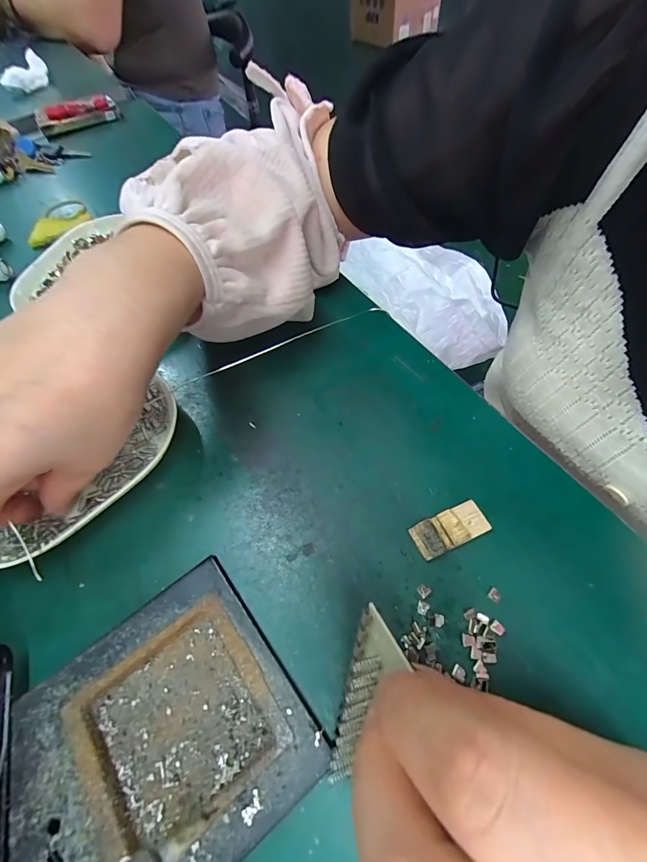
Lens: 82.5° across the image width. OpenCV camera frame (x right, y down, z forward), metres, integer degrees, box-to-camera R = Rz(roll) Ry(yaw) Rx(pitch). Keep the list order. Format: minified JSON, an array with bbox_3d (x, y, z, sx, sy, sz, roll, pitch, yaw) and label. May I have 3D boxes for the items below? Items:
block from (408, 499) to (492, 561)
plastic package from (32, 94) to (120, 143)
[{"bbox_3d":[0.066,0.052,0.195,0.039,0.006,0.018,-22,60,-10],"label":"block"},{"bbox_3d":[-0.328,-0.425,0.494,0.102,0.026,0.040,-35,64,-17],"label":"plastic package"}]

